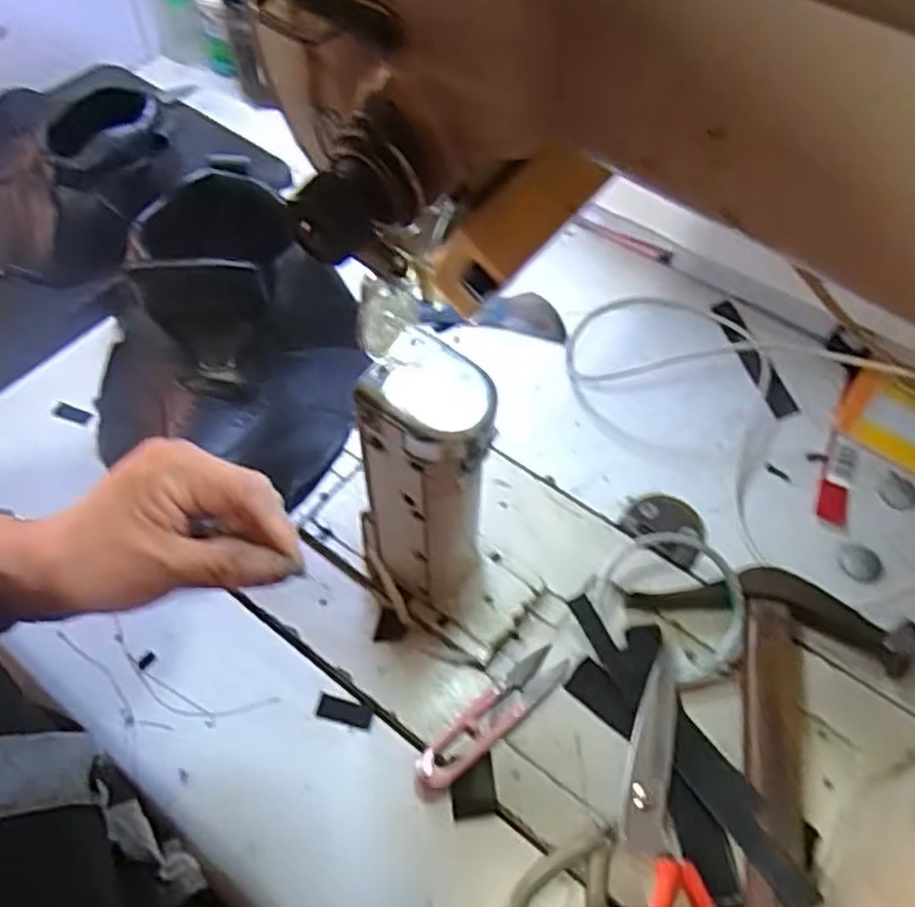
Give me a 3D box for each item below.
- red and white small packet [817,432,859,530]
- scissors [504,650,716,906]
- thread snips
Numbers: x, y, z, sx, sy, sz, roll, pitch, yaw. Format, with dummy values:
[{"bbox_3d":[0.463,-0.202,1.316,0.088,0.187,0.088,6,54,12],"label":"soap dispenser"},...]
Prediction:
[{"bbox_3d":[0.250,0.017,0.504,0.019,0.004,0.070,20,56,12],"label":"red and white small packet"},{"bbox_3d":[0.097,0.194,0.377,0.108,0.016,0.171,23,56,12],"label":"scissors"},{"bbox_3d":[0.020,0.138,0.407,0.098,0.006,0.023,-37,64,-24],"label":"thread snips"}]

